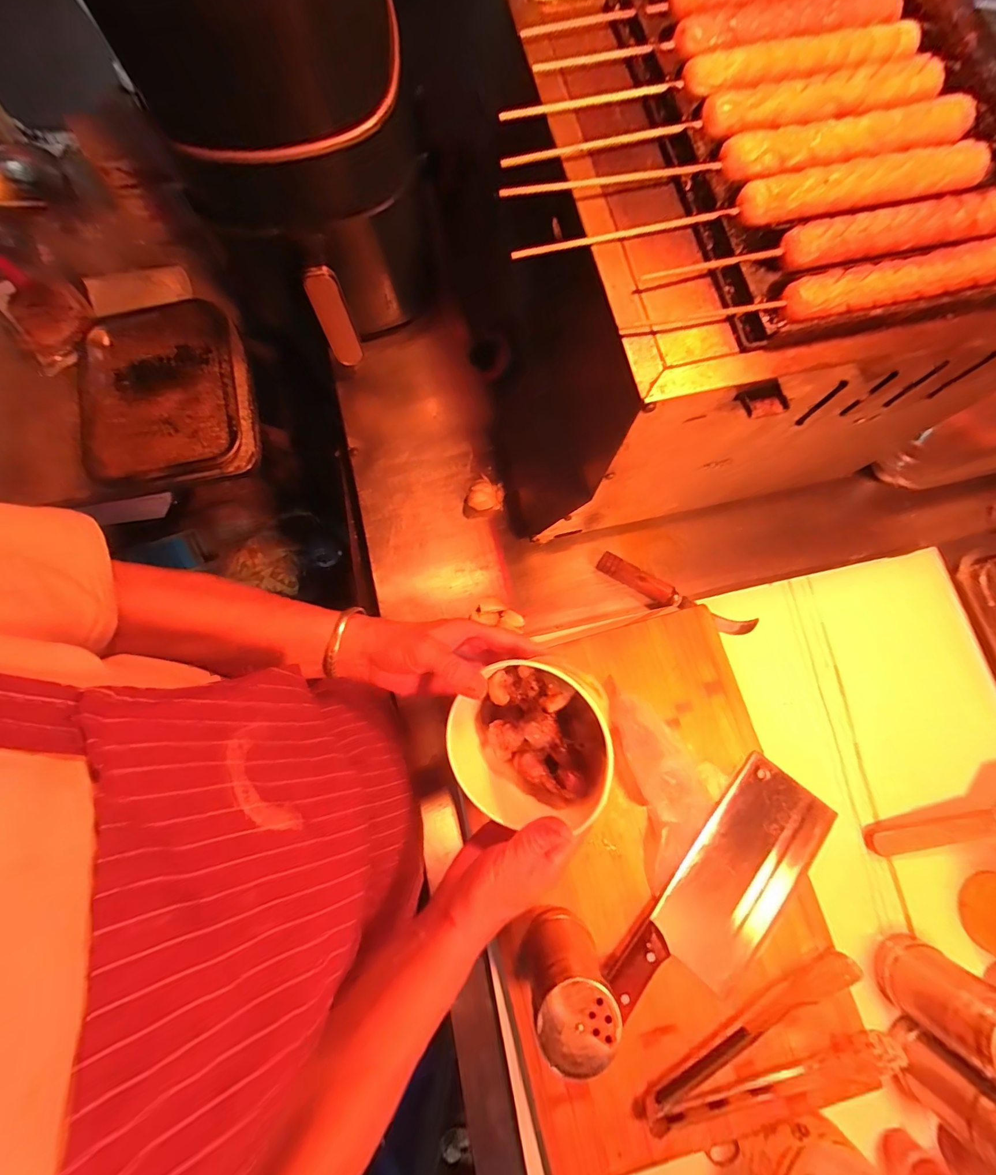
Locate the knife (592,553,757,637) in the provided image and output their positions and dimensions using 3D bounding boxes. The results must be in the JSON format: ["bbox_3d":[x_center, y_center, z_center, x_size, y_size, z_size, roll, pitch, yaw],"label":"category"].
[{"bbox_3d":[0.202,0.011,0.512,0.186,0.017,0.029,26,81,6],"label":"knife"}]

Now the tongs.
[{"bbox_3d":[0.231,0.411,0.389,0.216,0.032,0.071,-26,80,-3],"label":"tongs"}]

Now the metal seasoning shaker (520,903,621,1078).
[{"bbox_3d":[0.055,0.326,0.374,0.069,0.108,0.062,-9,79,0],"label":"metal seasoning shaker"}]

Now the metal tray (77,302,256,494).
[{"bbox_3d":[-0.438,-0.250,0.595,0.202,0.042,0.240,-10,79,-1],"label":"metal tray"}]

